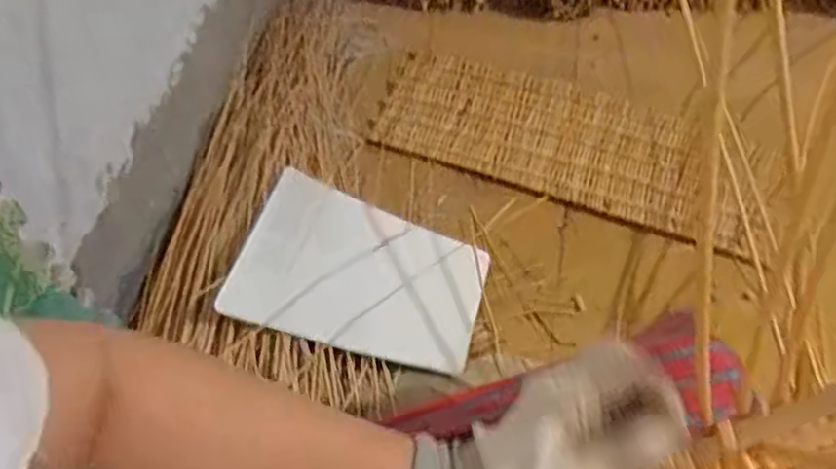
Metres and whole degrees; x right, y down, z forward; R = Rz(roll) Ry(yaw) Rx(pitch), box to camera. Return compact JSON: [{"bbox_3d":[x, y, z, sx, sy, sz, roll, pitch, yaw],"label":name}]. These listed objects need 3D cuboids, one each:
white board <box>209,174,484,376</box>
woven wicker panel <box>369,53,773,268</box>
[{"bbox_3d":[-0.077,0.064,0.997,0.347,0.019,0.254,22,57,-10],"label":"white board"},{"bbox_3d":[0.268,-0.163,1.196,0.672,0.022,0.254,19,68,9],"label":"woven wicker panel"}]

